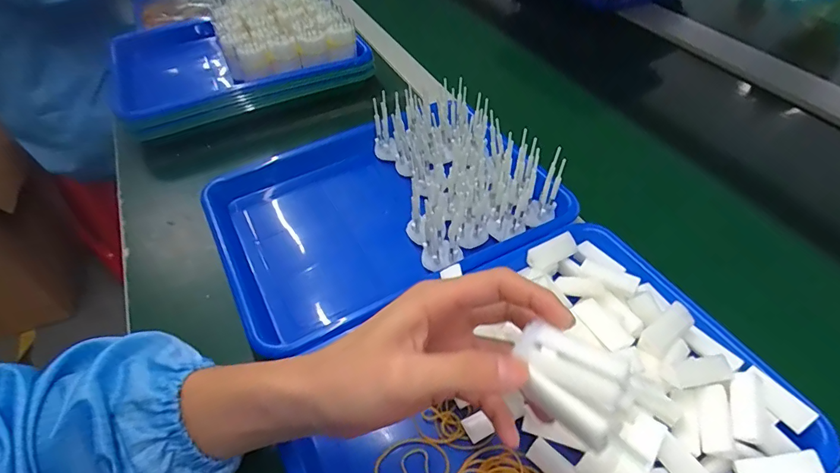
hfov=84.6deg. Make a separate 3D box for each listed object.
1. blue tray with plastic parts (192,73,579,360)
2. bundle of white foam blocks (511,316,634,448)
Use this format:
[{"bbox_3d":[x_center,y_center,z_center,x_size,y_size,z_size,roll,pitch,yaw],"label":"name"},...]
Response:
[{"bbox_3d":[-0.041,-0.035,0.483,0.327,0.091,0.238,-21,50,-17],"label":"blue tray with plastic parts"},{"bbox_3d":[0.075,0.070,0.227,0.054,0.045,0.026,22,8,43],"label":"bundle of white foam blocks"}]

